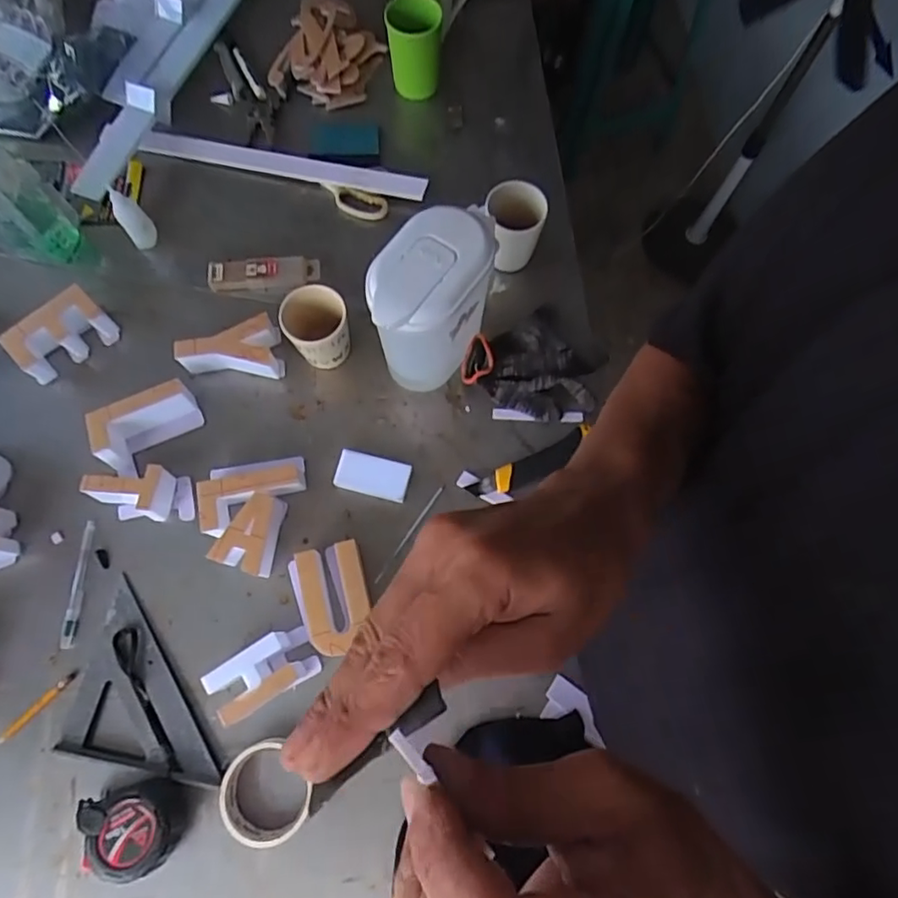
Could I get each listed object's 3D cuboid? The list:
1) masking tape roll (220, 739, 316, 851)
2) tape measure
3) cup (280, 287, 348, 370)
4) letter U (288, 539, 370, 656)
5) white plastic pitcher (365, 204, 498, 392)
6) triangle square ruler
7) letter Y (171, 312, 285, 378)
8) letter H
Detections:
[{"bbox_3d":[-0.184,0.342,0.571,0.083,0.023,0.088,0,72,1],"label":"masking tape roll"},{"bbox_3d":[-0.304,0.365,0.558,0.081,0.039,0.081,0,72,1],"label":"tape measure"},{"bbox_3d":[-0.153,-0.138,0.687,0.071,0.095,0.070,0,72,1],"label":"cup"},{"bbox_3d":[-0.122,0.161,0.622,0.075,0.051,0.113,-17,73,-5],"label":"letter U"},{"bbox_3d":[-0.020,-0.151,0.641,0.096,0.194,0.166,32,75,7],"label":"white plastic pitcher"},{"bbox_3d":[-0.302,0.244,0.610,0.166,0.014,0.169,10,72,4],"label":"triangle square ruler"},{"bbox_3d":[-0.265,-0.117,0.701,0.116,0.057,0.064,-10,72,-2],"label":"letter Y"},{"bbox_3d":[-0.191,0.230,0.596,0.097,0.048,0.056,-28,74,-8],"label":"letter H"}]

